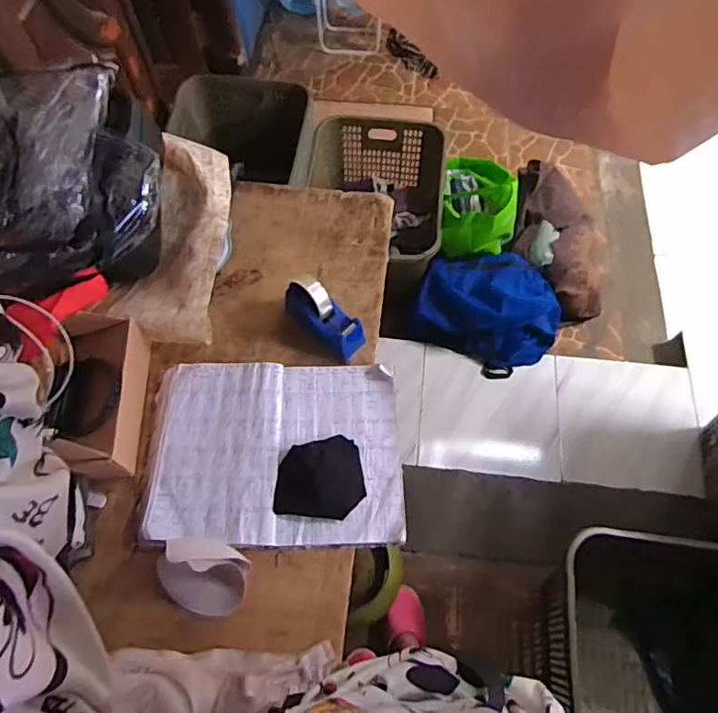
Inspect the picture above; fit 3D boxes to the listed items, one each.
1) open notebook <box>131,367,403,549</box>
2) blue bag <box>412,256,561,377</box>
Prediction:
[{"bbox_3d":[-0.138,0.153,0.887,0.410,0.030,0.298,1,67,-1],"label":"open notebook"},{"bbox_3d":[0.382,-0.129,1.587,0.403,0.206,0.298,25,67,14],"label":"blue bag"}]

